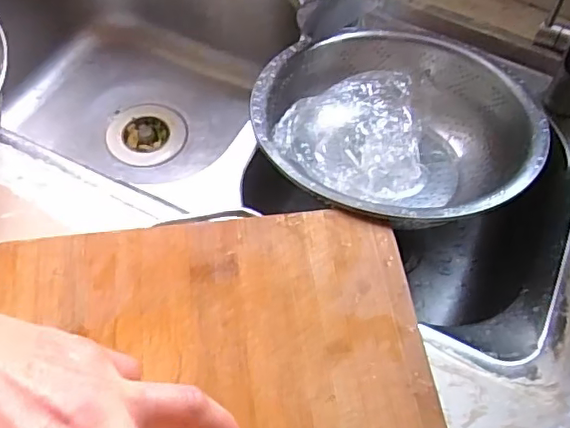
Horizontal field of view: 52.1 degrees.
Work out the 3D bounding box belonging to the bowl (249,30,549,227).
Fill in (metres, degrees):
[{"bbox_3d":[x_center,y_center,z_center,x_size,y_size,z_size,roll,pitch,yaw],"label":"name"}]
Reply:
[{"bbox_3d":[0.109,-0.085,0.588,0.268,0.109,0.265,2,59,-3],"label":"bowl"}]

